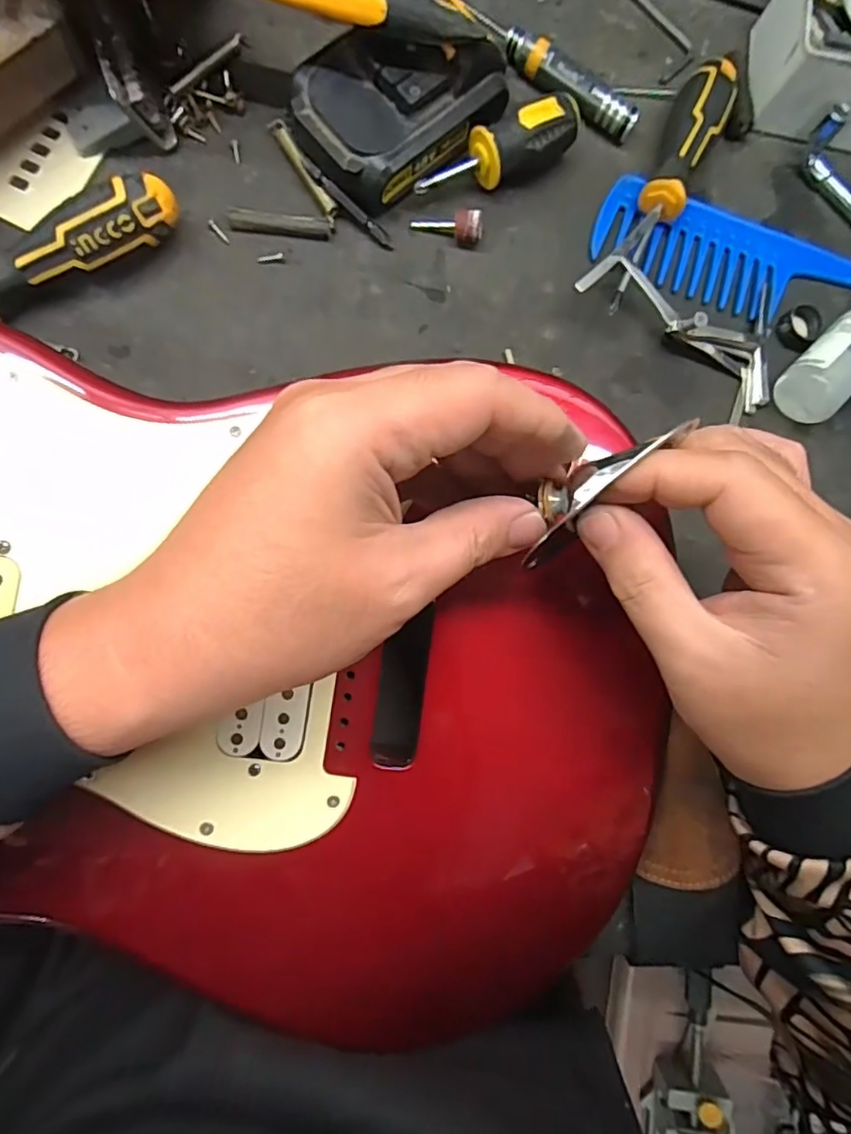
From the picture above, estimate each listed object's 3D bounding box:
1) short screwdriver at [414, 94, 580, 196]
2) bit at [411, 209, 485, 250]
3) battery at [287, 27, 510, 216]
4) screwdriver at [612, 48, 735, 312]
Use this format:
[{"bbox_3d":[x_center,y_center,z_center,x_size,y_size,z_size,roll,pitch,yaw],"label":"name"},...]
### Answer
[{"bbox_3d":[0.040,-0.227,0.319,0.096,0.031,0.025,-26,88,-8],"label":"short screwdriver"},{"bbox_3d":[0.013,-0.192,0.319,0.040,0.017,0.013,11,83,-6],"label":"bit"},{"bbox_3d":[-0.015,-0.252,0.306,0.115,0.044,0.076,-37,90,-9],"label":"battery"},{"bbox_3d":[0.138,-0.216,0.329,0.028,0.030,0.162,22,82,-4],"label":"screwdriver"}]

